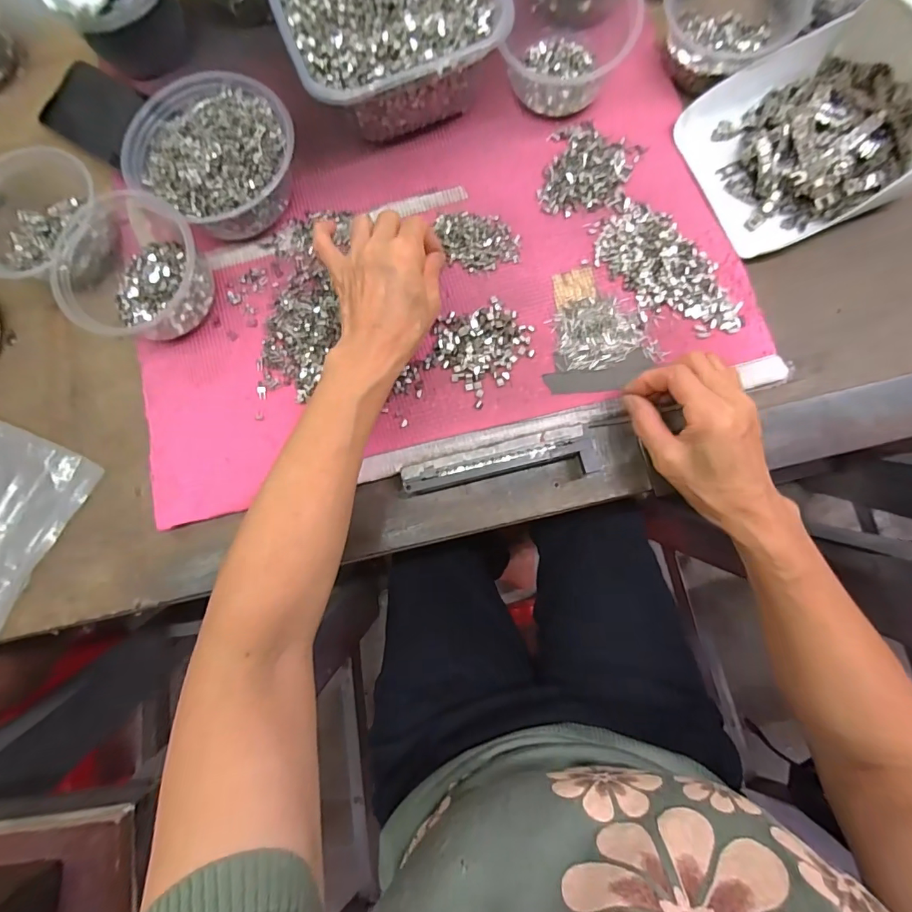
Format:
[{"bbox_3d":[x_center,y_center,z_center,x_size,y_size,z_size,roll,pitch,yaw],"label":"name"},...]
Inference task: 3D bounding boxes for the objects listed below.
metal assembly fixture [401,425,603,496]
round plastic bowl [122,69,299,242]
[{"bbox_3d":[0.037,0.005,0.370,0.156,0.026,0.034,-10,80,1],"label":"metal assembly fixture"},{"bbox_3d":[-0.203,-0.255,0.398,0.129,0.059,0.122,0,80,3],"label":"round plastic bowl"}]

